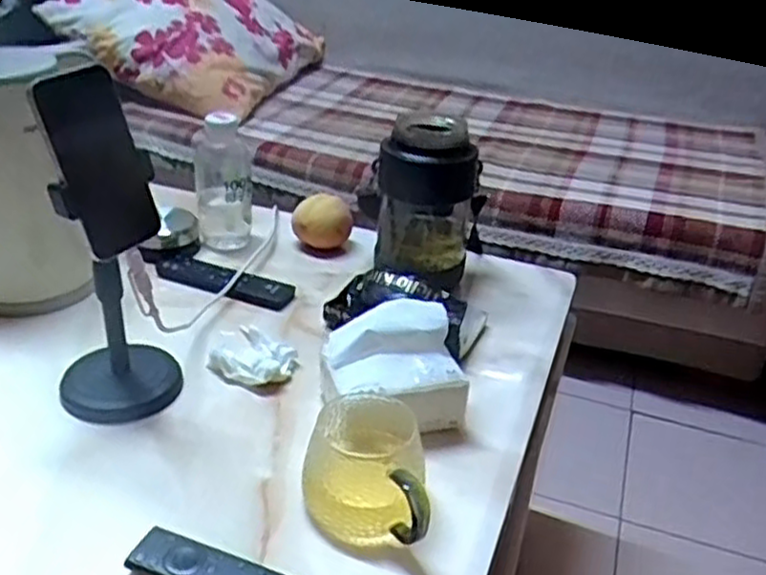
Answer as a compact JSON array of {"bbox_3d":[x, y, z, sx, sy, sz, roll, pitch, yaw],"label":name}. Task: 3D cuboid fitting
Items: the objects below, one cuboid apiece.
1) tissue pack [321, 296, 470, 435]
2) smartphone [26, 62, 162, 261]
[{"bbox_3d":[0.009,0.076,0.686,0.119,0.097,0.083,-6,31,-15],"label":"tissue pack"},{"bbox_3d":[-0.221,-0.097,0.589,0.011,0.143,0.066,15,35,38],"label":"smartphone"}]

